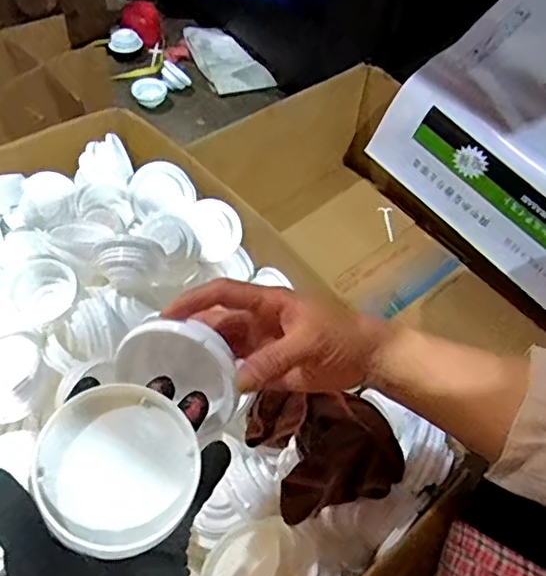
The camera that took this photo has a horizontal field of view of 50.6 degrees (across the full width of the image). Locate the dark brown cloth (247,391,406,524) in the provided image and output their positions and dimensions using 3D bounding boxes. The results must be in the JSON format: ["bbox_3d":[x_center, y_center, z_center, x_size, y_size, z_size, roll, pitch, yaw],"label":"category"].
[{"bbox_3d":[0.044,0.144,0.549,0.106,0.082,0.141,-16,56,-17],"label":"dark brown cloth"}]

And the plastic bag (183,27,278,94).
[{"bbox_3d":[-0.116,-0.570,1.418,0.146,0.067,0.254,-21,57,-20],"label":"plastic bag"}]

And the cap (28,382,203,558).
[{"bbox_3d":[-0.086,0.097,0.319,0.082,0.020,0.082,14,49,-16],"label":"cap"}]

